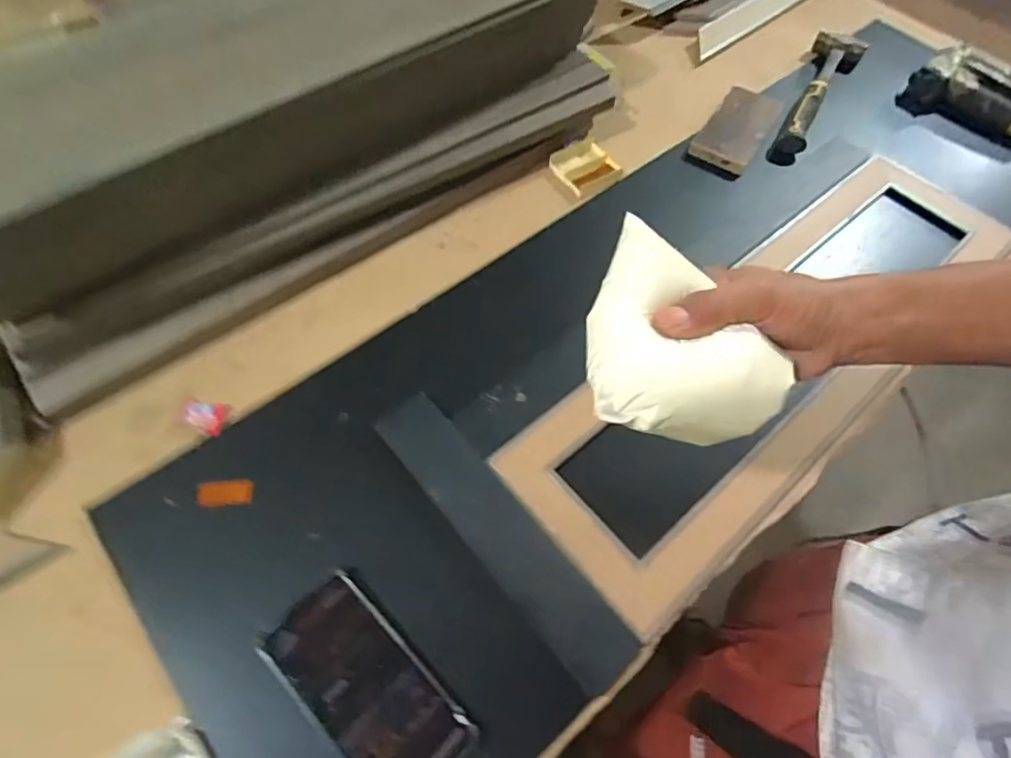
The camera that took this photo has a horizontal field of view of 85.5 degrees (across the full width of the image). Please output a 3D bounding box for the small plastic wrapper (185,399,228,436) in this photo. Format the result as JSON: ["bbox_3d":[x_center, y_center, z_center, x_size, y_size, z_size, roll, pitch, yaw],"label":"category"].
[{"bbox_3d":[-0.280,0.033,0.507,0.038,0.014,0.028,10,61,2],"label":"small plastic wrapper"}]

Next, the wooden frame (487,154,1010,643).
[{"bbox_3d":[0.299,-0.047,0.567,0.663,0.037,0.200,-36,67,-21],"label":"wooden frame"}]

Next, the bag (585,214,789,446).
[{"bbox_3d":[0.101,-0.022,0.305,0.110,0.039,0.120,6,61,0],"label":"bag"}]

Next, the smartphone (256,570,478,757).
[{"bbox_3d":[-0.101,0.225,0.396,0.162,0.013,0.078,41,66,17],"label":"smartphone"}]

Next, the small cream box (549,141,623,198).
[{"bbox_3d":[0.100,-0.272,0.696,0.066,0.013,0.075,-26,66,-17],"label":"small cream box"}]

